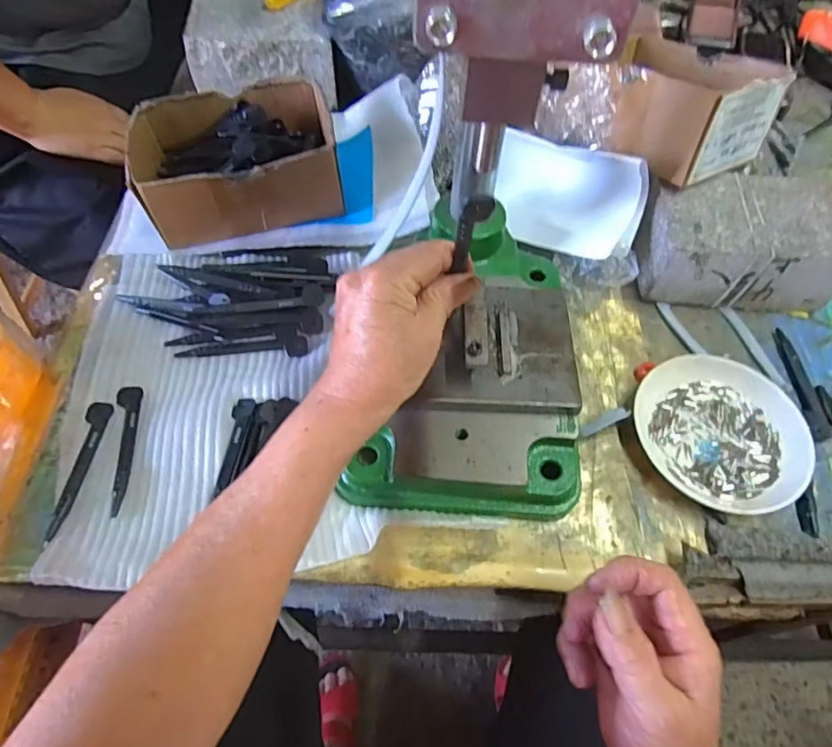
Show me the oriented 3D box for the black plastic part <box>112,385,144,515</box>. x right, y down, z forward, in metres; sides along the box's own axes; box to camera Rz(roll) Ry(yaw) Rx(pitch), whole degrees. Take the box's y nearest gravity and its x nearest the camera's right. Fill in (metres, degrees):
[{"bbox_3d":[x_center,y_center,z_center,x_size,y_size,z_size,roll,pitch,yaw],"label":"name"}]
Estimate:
[{"bbox_3d":[-0.200,0.050,0.378,0.016,0.004,0.097,-7,58,-7],"label":"black plastic part"}]

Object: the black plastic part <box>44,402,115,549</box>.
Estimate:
[{"bbox_3d":[-0.223,0.063,0.368,0.016,0.006,0.100,0,58,-3],"label":"black plastic part"}]

